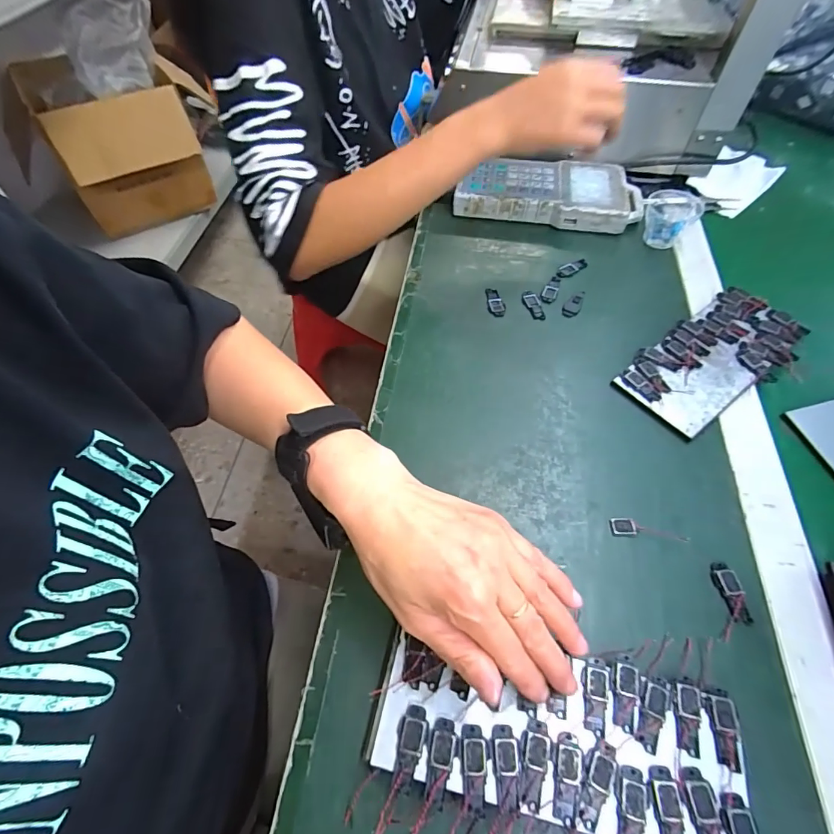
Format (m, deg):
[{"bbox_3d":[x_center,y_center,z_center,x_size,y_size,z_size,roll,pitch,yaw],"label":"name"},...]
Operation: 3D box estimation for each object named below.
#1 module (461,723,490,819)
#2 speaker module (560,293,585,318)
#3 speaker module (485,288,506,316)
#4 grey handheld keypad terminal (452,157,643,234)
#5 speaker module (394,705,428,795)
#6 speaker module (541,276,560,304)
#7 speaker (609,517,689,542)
[{"bbox_3d":[0.033,0.194,0.246,0.014,0.004,0.039,-1,57,2],"label":"module"},{"bbox_3d":[0.166,-0.119,0.469,0.017,0.004,0.041,28,62,19],"label":"speaker module"},{"bbox_3d":[0.084,-0.122,0.472,0.017,0.004,0.038,-3,57,0],"label":"speaker module"},{"bbox_3d":[0.165,-0.282,0.555,0.220,0.034,0.106,9,58,8],"label":"grey handheld keypad terminal"},{"bbox_3d":[-0.004,0.186,0.251,0.014,0.005,0.039,9,58,8],"label":"speaker module"},{"bbox_3d":[0.146,-0.139,0.482,0.016,0.004,0.040,22,60,16],"label":"speaker module"},{"bbox_3d":[0.171,0.083,0.330,0.050,0.010,0.014,8,58,7],"label":"speaker"}]

